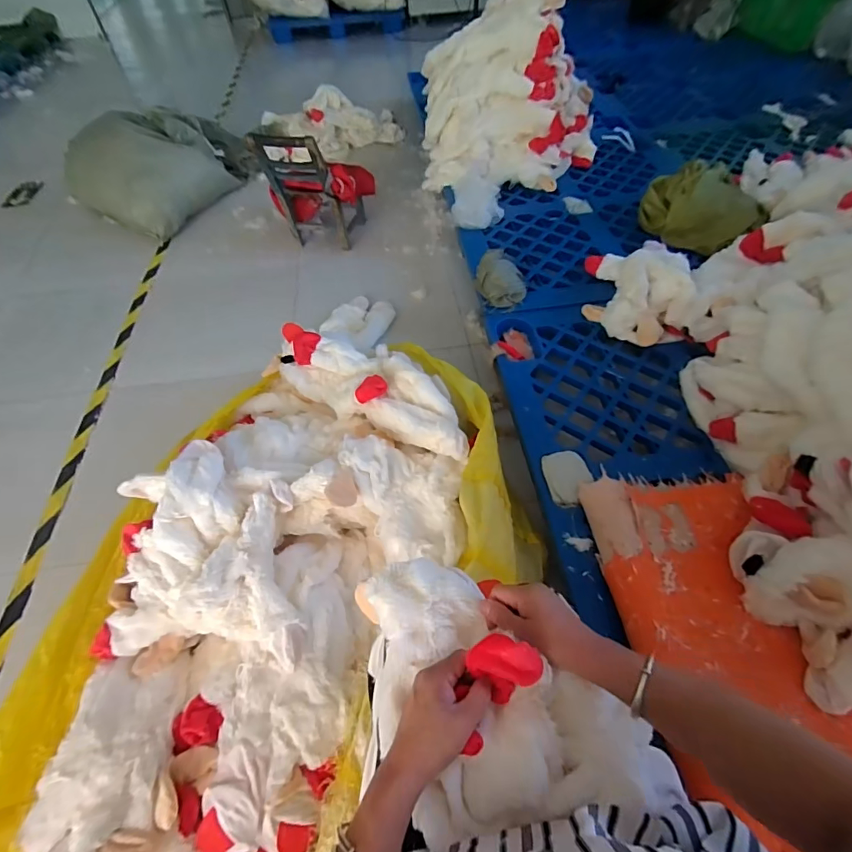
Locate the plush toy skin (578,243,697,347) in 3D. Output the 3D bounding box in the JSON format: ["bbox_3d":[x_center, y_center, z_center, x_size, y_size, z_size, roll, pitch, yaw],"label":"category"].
[{"bbox_3d":[0.620,-0.414,1.322,0.267,0.139,0.376,9,53,7],"label":"plush toy skin"}]

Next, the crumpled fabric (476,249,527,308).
[{"bbox_3d":[0.231,-0.454,1.396,0.163,0.089,0.142,28,58,20],"label":"crumpled fabric"}]

